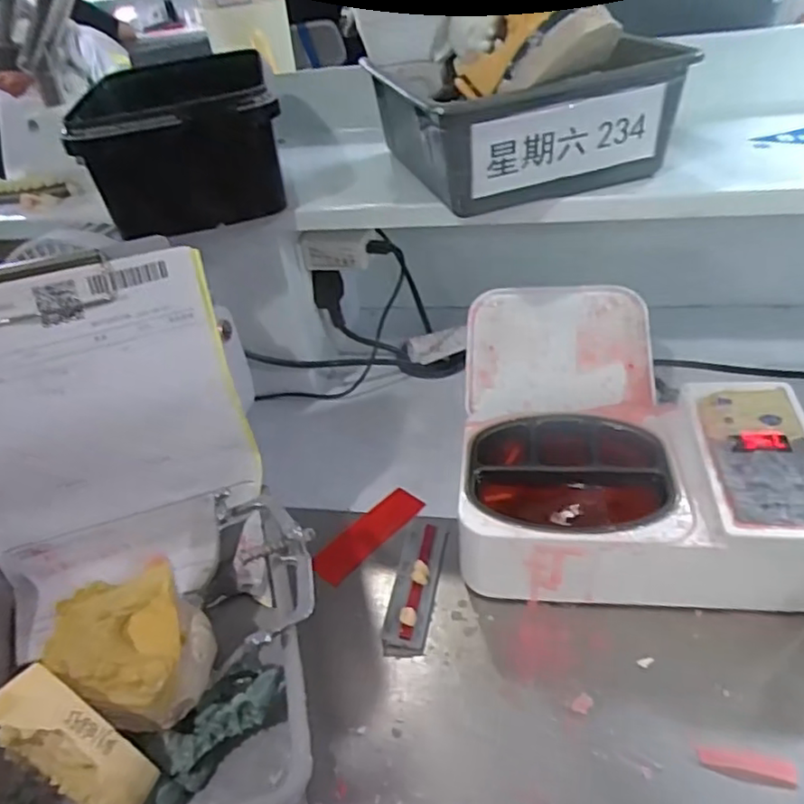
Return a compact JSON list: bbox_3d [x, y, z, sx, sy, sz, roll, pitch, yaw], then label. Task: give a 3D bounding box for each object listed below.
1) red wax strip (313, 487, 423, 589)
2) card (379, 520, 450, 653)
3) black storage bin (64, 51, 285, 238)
[{"bbox_3d":[-0.021,0.082,0.392,0.025,0.004,0.083,25,44,33],"label":"red wax strip"},{"bbox_3d":[0.009,0.102,0.357,0.024,0.010,0.086,3,39,13],"label":"card"},{"bbox_3d":[-0.147,-0.181,0.419,0.114,0.080,0.168,-15,38,-10],"label":"black storage bin"}]

